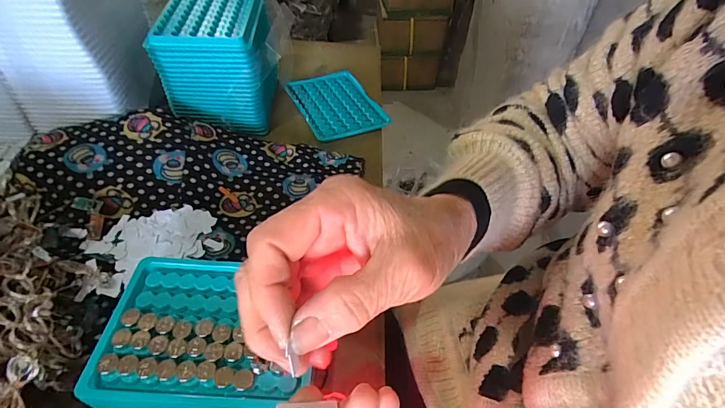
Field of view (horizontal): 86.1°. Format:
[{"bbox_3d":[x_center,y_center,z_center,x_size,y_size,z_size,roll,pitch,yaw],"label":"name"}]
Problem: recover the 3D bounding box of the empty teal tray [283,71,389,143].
[{"bbox_3d":[-0.033,-0.127,0.484,0.091,0.008,0.127,-16,49,-19],"label":"empty teal tray"}]

